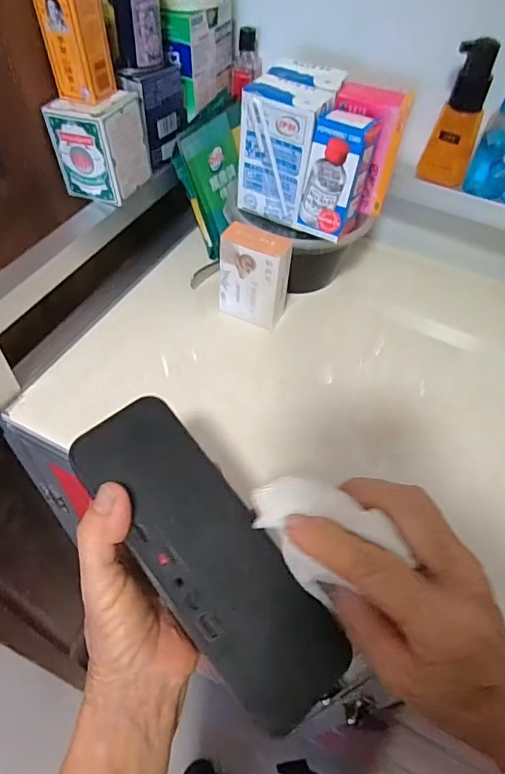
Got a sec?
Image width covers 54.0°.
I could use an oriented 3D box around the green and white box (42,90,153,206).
[{"bbox_3d":[-0.130,-0.212,0.430,0.060,0.072,0.060,20,53,11],"label":"green and white box"}]

